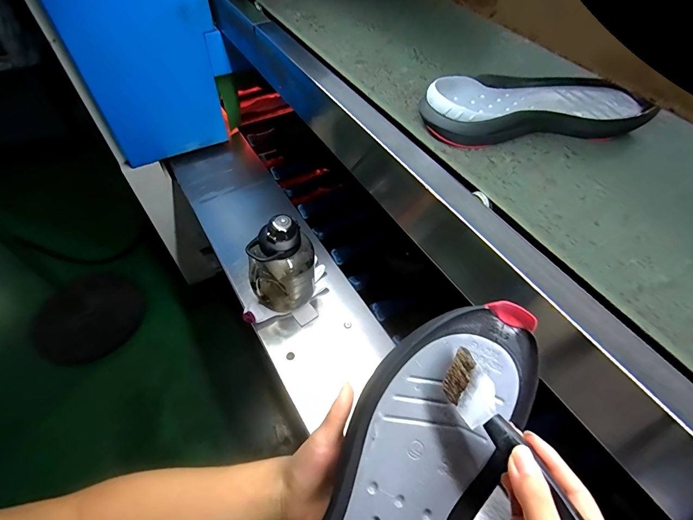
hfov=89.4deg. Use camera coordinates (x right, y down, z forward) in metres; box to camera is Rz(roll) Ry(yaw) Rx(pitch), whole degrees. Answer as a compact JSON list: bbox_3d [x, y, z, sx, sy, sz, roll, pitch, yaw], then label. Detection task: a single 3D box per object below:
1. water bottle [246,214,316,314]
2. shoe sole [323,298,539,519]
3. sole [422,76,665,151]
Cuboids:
[{"bbox_3d":[-0.126,0.013,0.700,0.124,0.208,0.098,0,55,-6],"label":"water bottle"},{"bbox_3d":[0.044,0.182,0.266,0.114,0.038,0.333,26,77,13],"label":"shoe sole"},{"bbox_3d":[0.258,-0.220,0.498,0.317,0.047,0.121,-7,56,-10],"label":"sole"}]

